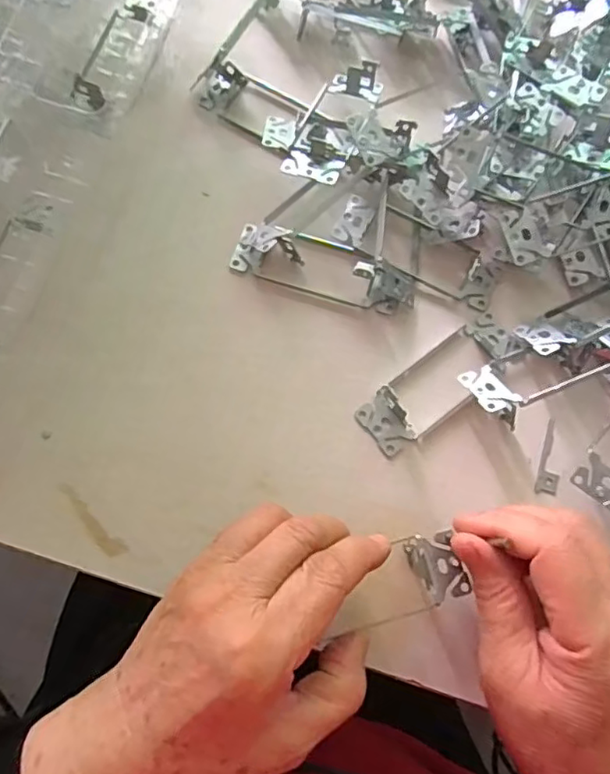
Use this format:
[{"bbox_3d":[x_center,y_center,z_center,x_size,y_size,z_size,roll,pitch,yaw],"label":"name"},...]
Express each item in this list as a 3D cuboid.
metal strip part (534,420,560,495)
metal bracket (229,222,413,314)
[{"bbox_3d":[0.141,0.040,0.336,0.012,0.004,0.044,17,75,4],"label":"metal strip part"},{"bbox_3d":[0.012,-0.074,0.356,0.111,0.020,0.034,16,75,4],"label":"metal bracket"}]

